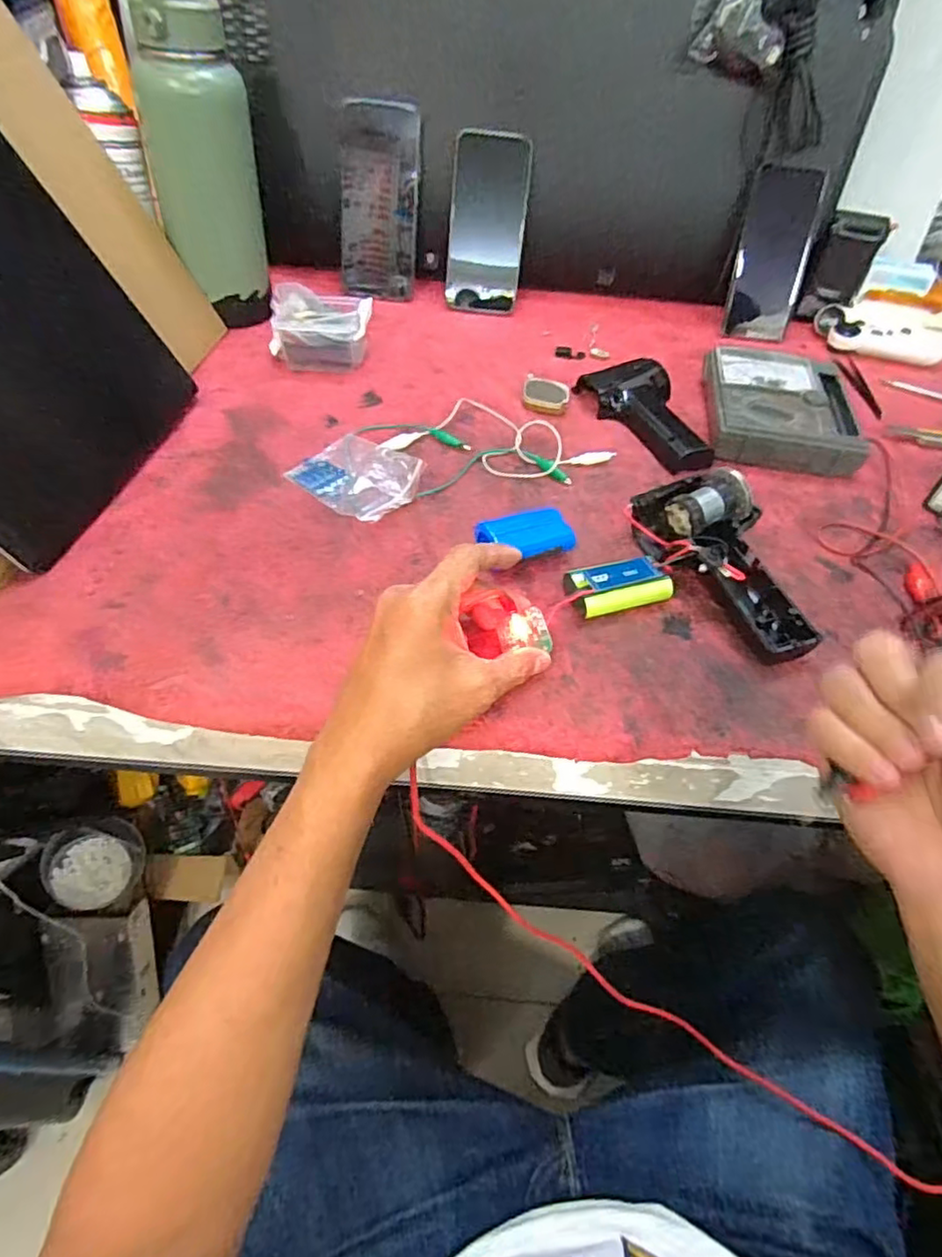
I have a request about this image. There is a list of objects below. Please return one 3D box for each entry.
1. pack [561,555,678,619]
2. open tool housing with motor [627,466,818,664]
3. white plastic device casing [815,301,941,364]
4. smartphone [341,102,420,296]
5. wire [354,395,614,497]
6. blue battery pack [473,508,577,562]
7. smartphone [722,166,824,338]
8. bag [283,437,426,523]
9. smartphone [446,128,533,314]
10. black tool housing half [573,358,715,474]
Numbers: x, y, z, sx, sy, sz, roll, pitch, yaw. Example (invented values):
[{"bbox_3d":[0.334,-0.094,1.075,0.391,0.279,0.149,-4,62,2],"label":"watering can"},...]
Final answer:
[{"bbox_3d":[0.098,-0.027,0.423,0.068,0.021,0.032,-11,53,-14],"label":"pack"},{"bbox_3d":[0.177,-0.047,0.432,0.079,0.038,0.157,-12,54,-15],"label":"open tool housing with motor"},{"bbox_3d":[0.464,-0.323,0.688,0.160,0.032,0.069,13,51,4],"label":"white plastic device casing"},{"bbox_3d":[-0.096,-0.444,0.662,0.079,0.171,0.007,3,33,-4],"label":"smartphone"},{"bbox_3d":[0.017,-0.156,0.522,0.185,0.014,0.111,-15,55,-17],"label":"wire"},{"bbox_3d":[0.036,-0.063,0.438,0.067,0.023,0.034,-13,54,-16],"label":"blue battery pack"},{"bbox_3d":[0.324,-0.398,0.678,0.072,0.157,0.016,6,35,9],"label":"smartphone"},{"bbox_3d":[-0.087,-0.119,0.478,0.099,0.024,0.066,37,57,22],"label":"bag"},{"bbox_3d":[0.017,-0.423,0.666,0.079,0.158,0.016,8,26,3],"label":"smartphone"},{"bbox_3d":[0.157,-0.187,0.557,0.083,0.027,0.143,-7,52,-12],"label":"black tool housing half"}]

